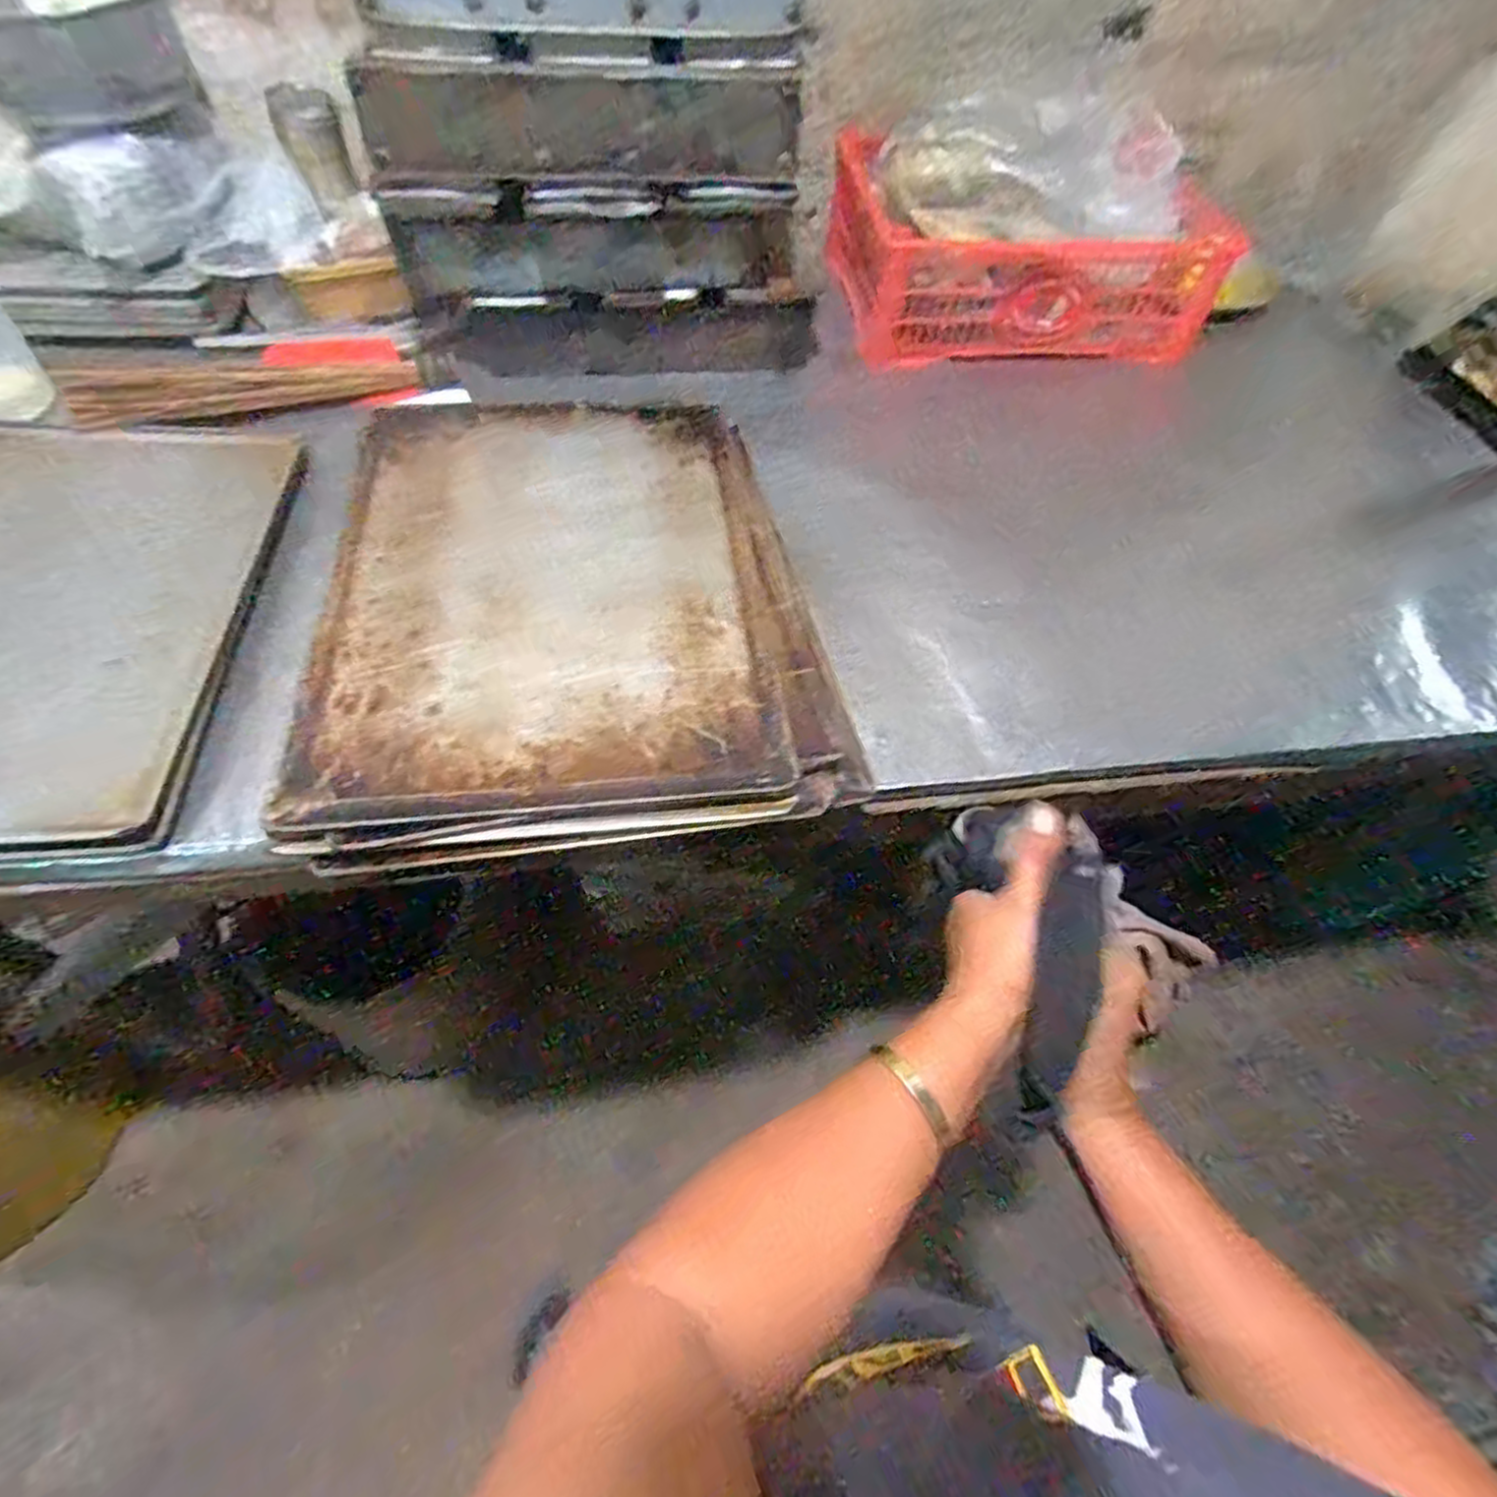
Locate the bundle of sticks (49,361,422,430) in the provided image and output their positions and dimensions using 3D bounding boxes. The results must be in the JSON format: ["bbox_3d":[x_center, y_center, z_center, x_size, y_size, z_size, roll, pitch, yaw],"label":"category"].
[{"bbox_3d":[-0.533,-0.395,0.791,0.329,0.029,0.098,-15,59,-15],"label":"bundle of sticks"}]

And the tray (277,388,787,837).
[{"bbox_3d":[-0.158,-0.144,0.589,0.328,0.018,0.437,-5,57,-8],"label":"tray"}]

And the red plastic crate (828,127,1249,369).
[{"bbox_3d":[0.350,-0.657,0.982,0.511,0.170,0.312,-4,57,-8],"label":"red plastic crate"}]

